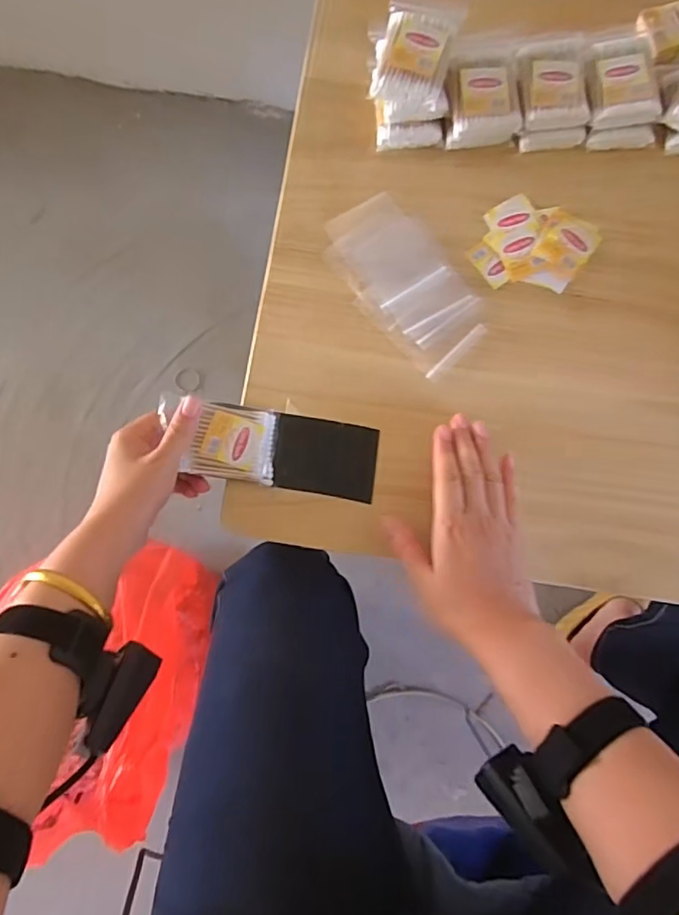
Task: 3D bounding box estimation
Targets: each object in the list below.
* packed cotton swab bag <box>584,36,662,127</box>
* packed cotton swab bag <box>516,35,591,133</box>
[{"bbox_3d":[0.246,-0.331,0.498,0.058,0.015,0.080,-5,85,4],"label":"packed cotton swab bag"},{"bbox_3d":[0.186,-0.329,0.500,0.059,0.014,0.085,-4,80,-1],"label":"packed cotton swab bag"}]

